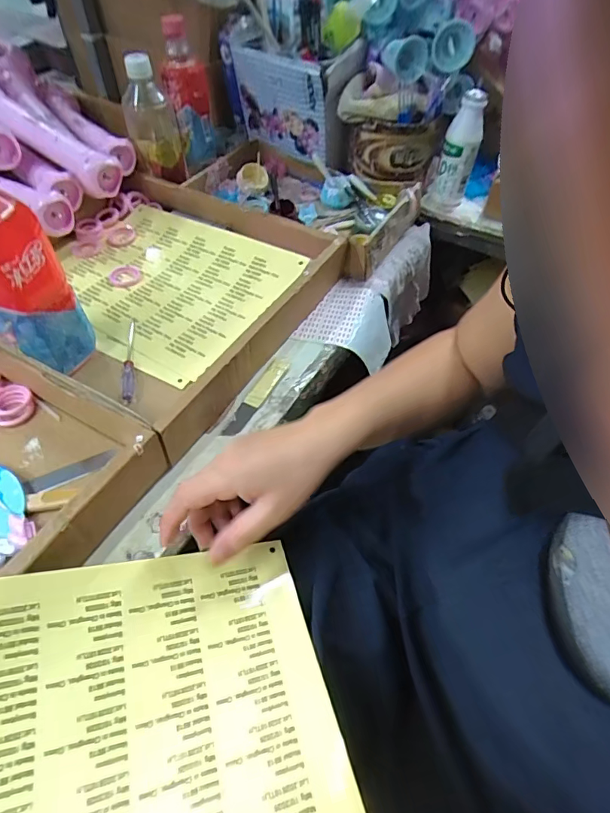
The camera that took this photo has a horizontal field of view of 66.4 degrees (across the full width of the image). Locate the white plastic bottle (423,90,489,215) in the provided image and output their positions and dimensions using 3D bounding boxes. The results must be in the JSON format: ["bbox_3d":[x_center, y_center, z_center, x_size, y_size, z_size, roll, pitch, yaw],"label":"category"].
[{"bbox_3d":[0.221,-0.367,0.688,0.058,0.152,0.051,17,53,11],"label":"white plastic bottle"}]

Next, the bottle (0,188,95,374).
[{"bbox_3d":[-0.272,-0.126,0.415,0.087,0.214,0.102,-32,60,-25],"label":"bottle"}]

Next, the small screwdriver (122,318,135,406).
[{"bbox_3d":[-0.184,-0.050,0.489,0.013,0.008,0.112,-7,52,-9],"label":"small screwdriver"}]

